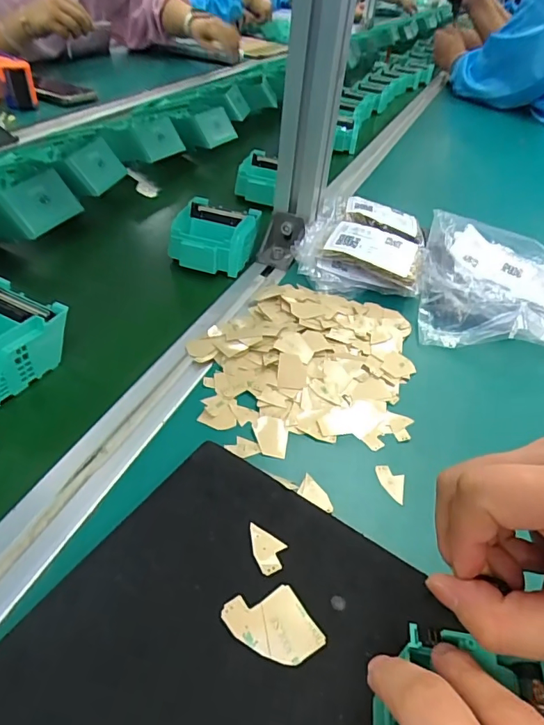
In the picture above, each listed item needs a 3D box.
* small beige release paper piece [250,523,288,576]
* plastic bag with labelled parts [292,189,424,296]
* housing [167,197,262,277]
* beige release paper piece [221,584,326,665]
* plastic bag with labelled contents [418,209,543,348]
[{"bbox_3d":[-0.002,0.094,0.239,0.016,0.004,0.026,-2,41,-10],"label":"small beige release paper piece"},{"bbox_3d":[0.097,-0.128,0.489,0.119,0.038,0.178,15,41,10],"label":"plastic bag with labelled parts"},{"bbox_3d":[-0.058,-0.124,0.467,0.080,0.038,0.086,11,40,5],"label":"housing"},{"bbox_3d":[0.000,0.118,0.212,0.033,0.004,0.038,-23,48,-31],"label":"beige release paper piece"},{"bbox_3d":[0.226,-0.081,0.459,0.153,0.036,0.209,15,41,10],"label":"plastic bag with labelled contents"}]

